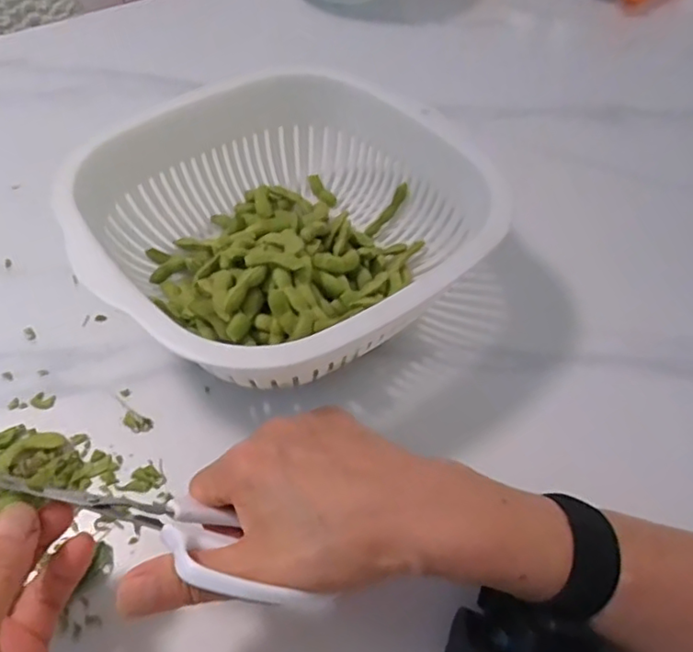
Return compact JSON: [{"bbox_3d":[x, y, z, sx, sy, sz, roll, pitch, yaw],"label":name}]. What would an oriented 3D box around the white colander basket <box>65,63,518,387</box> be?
[{"bbox_3d":[-0.044,-0.062,0.409,0.242,0.089,0.233,-37,61,-25],"label":"white colander basket"}]

